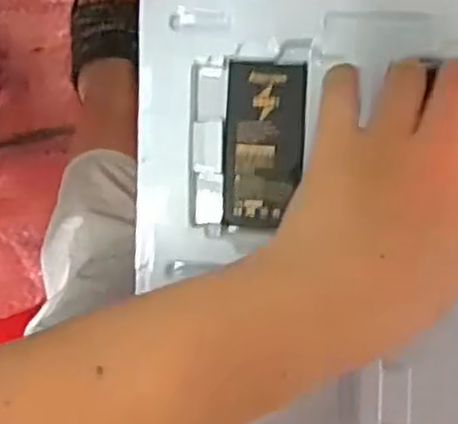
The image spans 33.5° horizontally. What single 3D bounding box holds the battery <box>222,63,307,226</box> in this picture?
[{"bbox_3d":[0.017,-0.033,0.368,0.037,0.004,0.079,3,90,3],"label":"battery"}]

